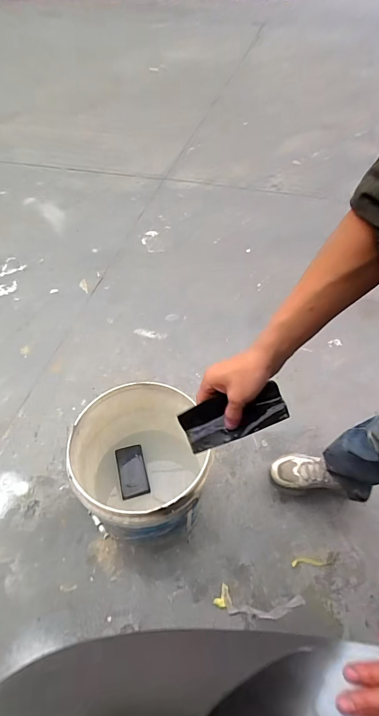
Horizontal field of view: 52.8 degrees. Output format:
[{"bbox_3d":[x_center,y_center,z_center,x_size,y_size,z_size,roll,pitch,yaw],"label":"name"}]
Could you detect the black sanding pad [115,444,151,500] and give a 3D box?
[{"bbox_3d":[-0.145,0.283,0.961,0.068,0.016,0.134,-13,49,-9],"label":"black sanding pad"}]

